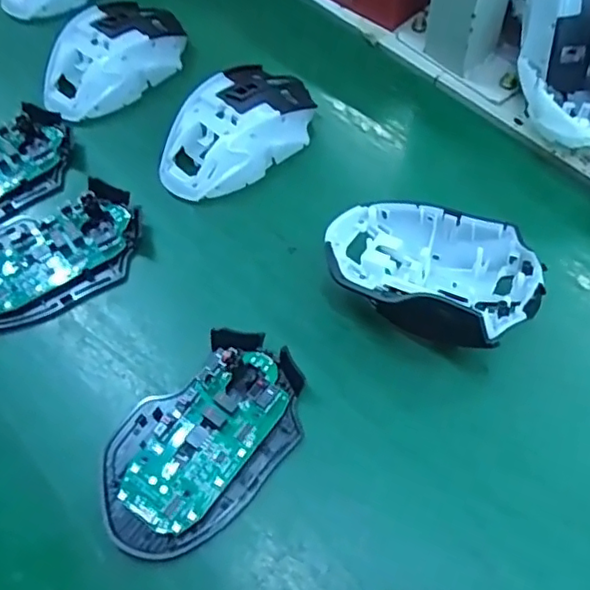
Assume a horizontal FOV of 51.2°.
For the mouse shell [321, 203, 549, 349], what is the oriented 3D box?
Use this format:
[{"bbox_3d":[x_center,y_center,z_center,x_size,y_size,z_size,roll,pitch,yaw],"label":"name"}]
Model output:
[{"bbox_3d":[0.071,-0.013,0.334,0.116,0.044,0.078,26,63,14],"label":"mouse shell"}]

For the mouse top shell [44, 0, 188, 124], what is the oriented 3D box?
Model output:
[{"bbox_3d":[-0.131,-0.173,0.442,0.065,0.040,0.116,39,67,20],"label":"mouse top shell"}]

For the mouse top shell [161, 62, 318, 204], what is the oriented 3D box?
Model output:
[{"bbox_3d":[-0.036,-0.107,0.400,0.067,0.037,0.115,31,64,17],"label":"mouse top shell"}]

